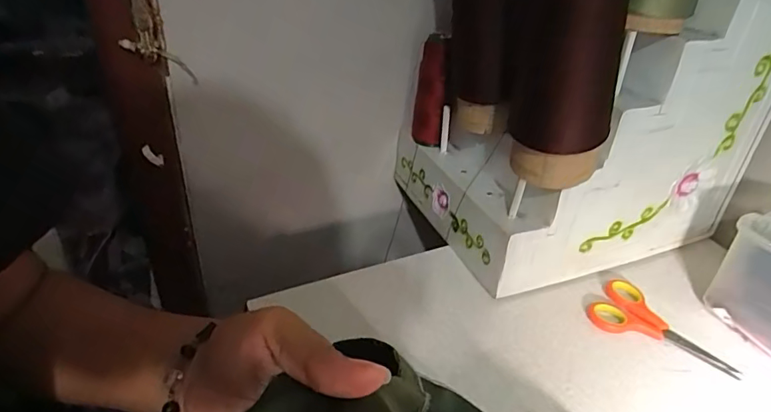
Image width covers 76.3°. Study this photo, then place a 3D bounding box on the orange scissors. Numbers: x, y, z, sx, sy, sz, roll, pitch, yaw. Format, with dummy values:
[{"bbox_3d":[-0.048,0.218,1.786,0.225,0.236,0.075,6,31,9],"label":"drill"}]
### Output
[{"bbox_3d":[0.240,0.102,0.424,0.117,0.011,0.061,21,38,23],"label":"orange scissors"}]

